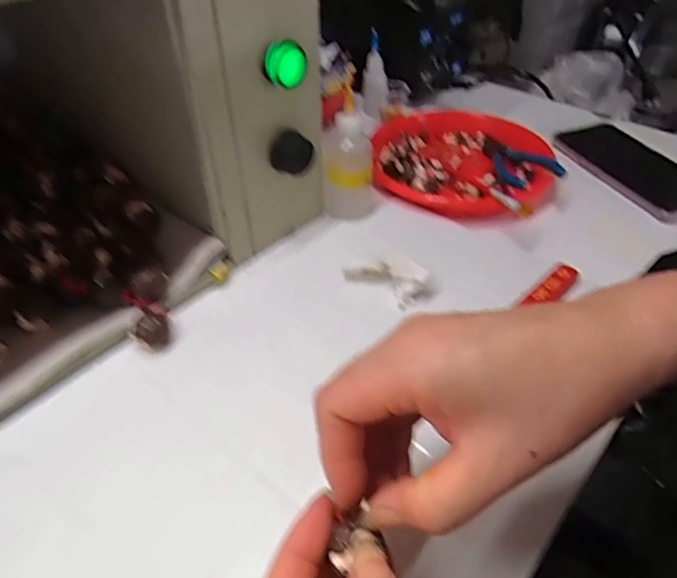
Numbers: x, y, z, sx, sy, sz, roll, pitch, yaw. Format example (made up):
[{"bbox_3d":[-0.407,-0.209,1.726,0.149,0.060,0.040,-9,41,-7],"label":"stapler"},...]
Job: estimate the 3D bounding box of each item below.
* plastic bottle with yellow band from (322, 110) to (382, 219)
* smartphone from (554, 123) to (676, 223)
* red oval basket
[{"bbox_3d":[0.011,-0.107,0.444,0.046,0.085,0.033,3,42,2],"label":"plastic bottle with yellow band"},{"bbox_3d":[0.298,-0.123,0.535,0.087,0.012,0.163,-15,45,-17],"label":"smartphone"},{"bbox_3d":[0.120,-0.126,0.519,0.168,0.029,0.199,3,42,3],"label":"red oval basket"}]

